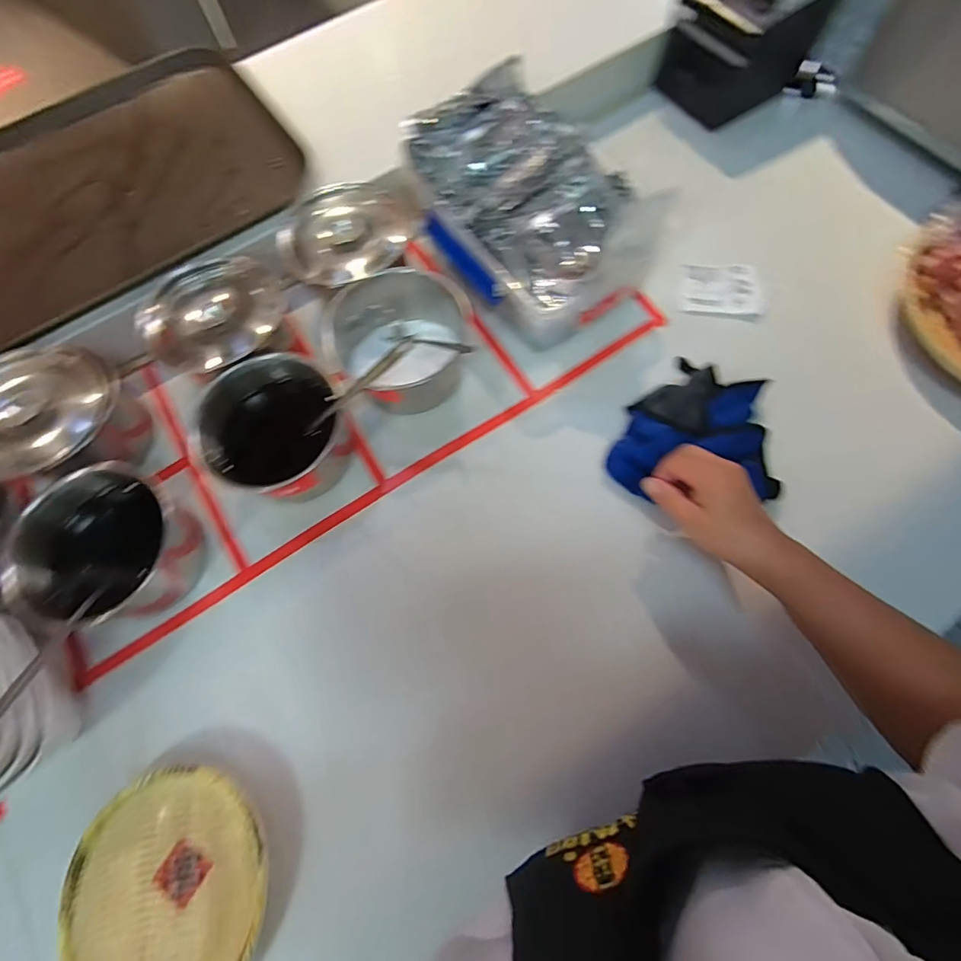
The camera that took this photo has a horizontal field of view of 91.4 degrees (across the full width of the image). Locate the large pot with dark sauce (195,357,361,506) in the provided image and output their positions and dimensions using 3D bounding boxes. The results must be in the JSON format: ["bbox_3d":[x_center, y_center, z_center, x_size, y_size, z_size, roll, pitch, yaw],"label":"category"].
[{"bbox_3d":[-0.215,-0.052,0.507,0.128,0.090,0.131,-1,70,2],"label":"large pot with dark sauce"}]

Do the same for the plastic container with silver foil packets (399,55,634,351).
[{"bbox_3d":[0.052,-0.317,0.566,0.187,0.111,0.309,-29,71,-8],"label":"plastic container with silver foil packets"}]

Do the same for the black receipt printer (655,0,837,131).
[{"bbox_3d":[0.361,-0.615,0.651,0.156,0.127,0.146,-36,72,-10],"label":"black receipt printer"}]

